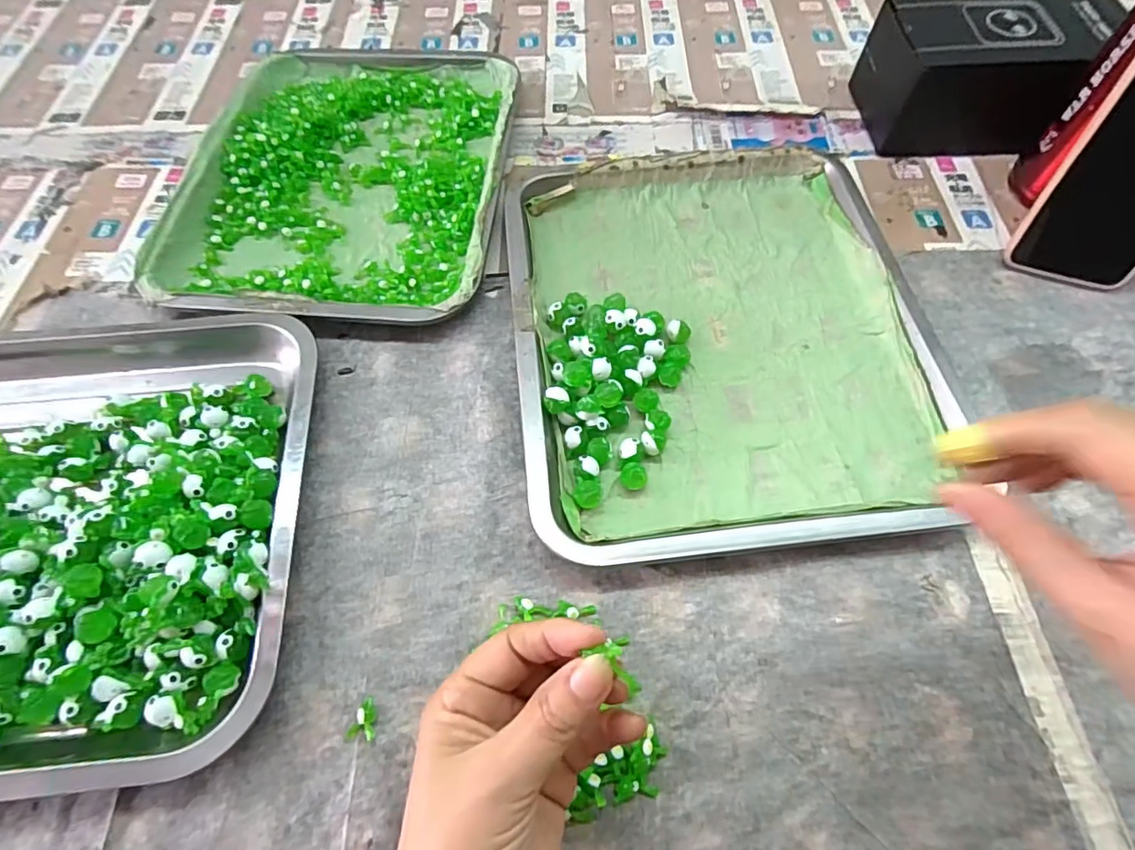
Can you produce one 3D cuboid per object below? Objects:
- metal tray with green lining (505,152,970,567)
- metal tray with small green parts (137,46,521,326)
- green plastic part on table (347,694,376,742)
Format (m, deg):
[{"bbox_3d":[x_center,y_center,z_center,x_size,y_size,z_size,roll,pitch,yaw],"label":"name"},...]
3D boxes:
[{"bbox_3d":[0.095,-0.066,0.372,0.253,0.022,0.299,-5,62,-2],"label":"metal tray with green lining"},{"bbox_3d":[-0.175,-0.213,0.460,0.249,0.022,0.321,3,62,3],"label":"metal tray with small green parts"},{"bbox_3d":[-0.099,0.141,0.272,0.015,0.009,0.018,2,62,2],"label":"green plastic part on table"}]

